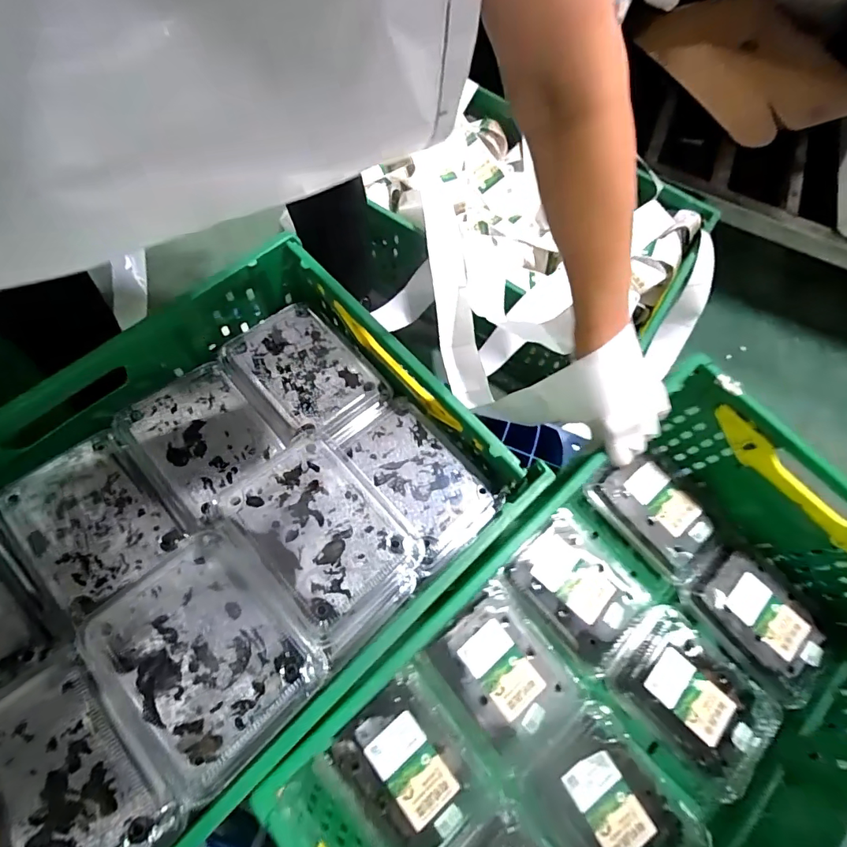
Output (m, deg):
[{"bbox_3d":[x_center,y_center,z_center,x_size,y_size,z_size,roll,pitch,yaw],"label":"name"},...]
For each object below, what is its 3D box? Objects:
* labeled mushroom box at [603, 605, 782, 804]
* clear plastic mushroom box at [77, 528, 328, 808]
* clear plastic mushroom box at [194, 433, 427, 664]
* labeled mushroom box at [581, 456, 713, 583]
[{"bbox_3d":[0.315,0.323,0.548,0.195,0.064,0.136,42,73,14],"label":"labeled mushroom box"},{"bbox_3d":[-0.178,0.187,0.380,0.132,0.048,0.164,-41,74,-16],"label":"clear plastic mushroom box"},{"bbox_3d":[-0.095,0.107,0.427,0.124,0.051,0.175,-40,74,-16],"label":"clear plastic mushroom box"},{"bbox_3d":[0.306,0.116,0.608,0.106,0.044,0.167,-37,73,-15],"label":"labeled mushroom box"}]

